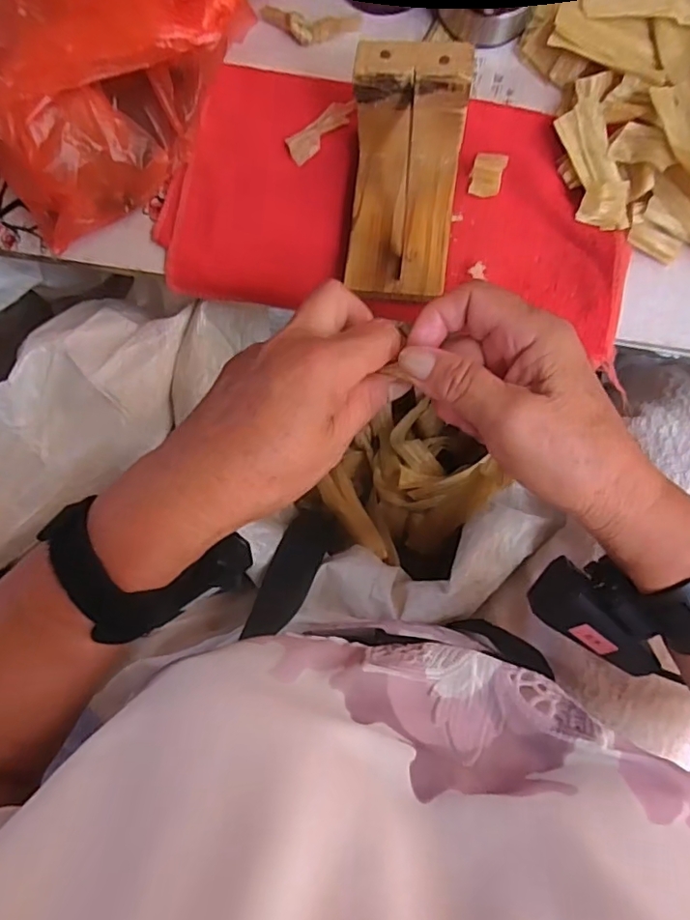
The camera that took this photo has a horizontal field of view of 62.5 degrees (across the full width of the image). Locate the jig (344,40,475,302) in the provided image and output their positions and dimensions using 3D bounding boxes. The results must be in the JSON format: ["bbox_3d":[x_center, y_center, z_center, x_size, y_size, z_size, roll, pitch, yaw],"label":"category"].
[{"bbox_3d":[0.032,-0.152,0.316,0.059,0.078,0.102,7,84,6],"label":"jig"}]

